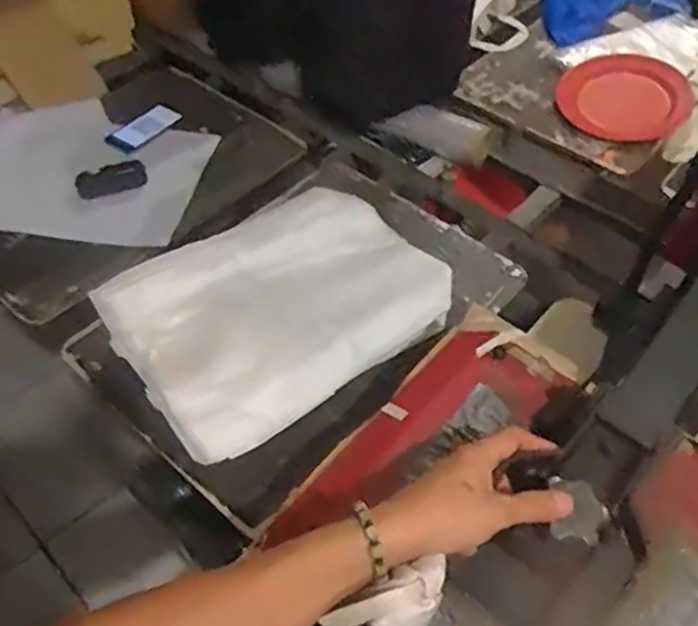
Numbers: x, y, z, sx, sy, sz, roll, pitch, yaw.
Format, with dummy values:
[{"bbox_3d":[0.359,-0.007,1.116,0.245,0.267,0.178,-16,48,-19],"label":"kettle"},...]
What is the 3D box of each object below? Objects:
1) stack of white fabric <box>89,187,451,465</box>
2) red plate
[{"bbox_3d":[-0.094,-0.012,0.899,0.407,0.071,0.307,-30,58,-23],"label":"stack of white fabric"},{"bbox_3d":[0.502,-0.397,1.222,0.199,0.023,0.224,-42,62,-6],"label":"red plate"}]

